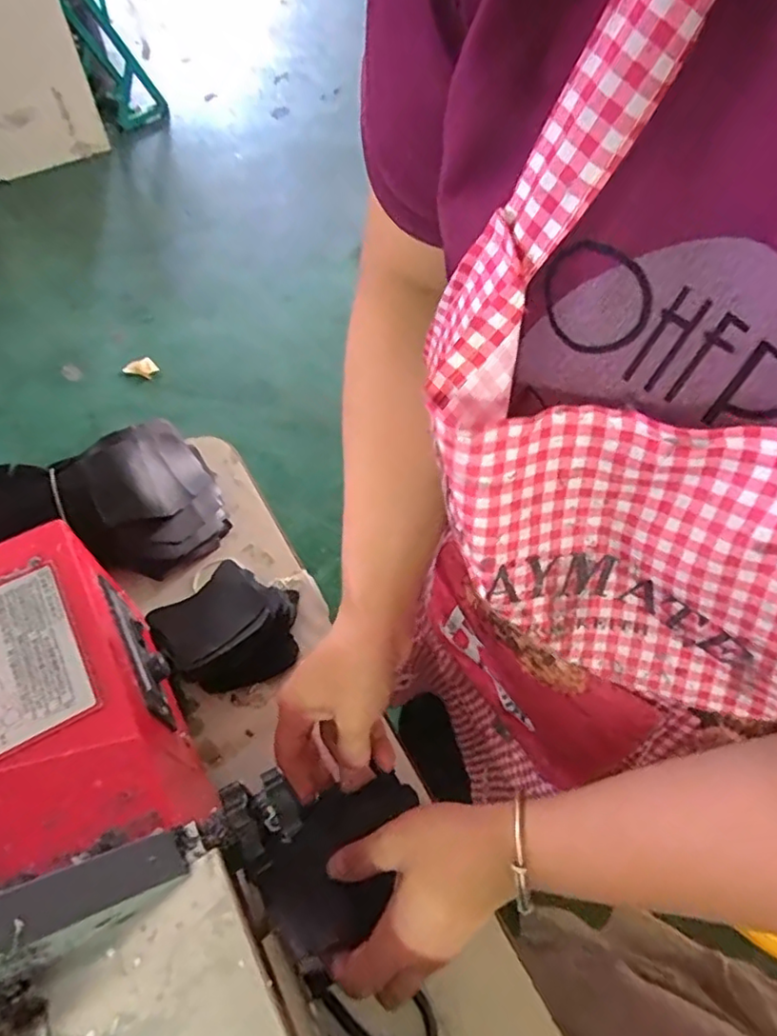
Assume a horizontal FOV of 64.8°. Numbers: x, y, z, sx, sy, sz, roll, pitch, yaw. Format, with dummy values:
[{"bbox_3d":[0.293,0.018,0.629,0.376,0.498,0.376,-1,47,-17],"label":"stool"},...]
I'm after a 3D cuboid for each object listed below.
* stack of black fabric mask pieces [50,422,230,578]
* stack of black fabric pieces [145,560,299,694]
[{"bbox_3d":[-0.223,-0.017,0.582,0.119,0.104,0.108,-36,66,-18],"label":"stack of black fabric mask pieces"},{"bbox_3d":[-0.134,0.097,0.543,0.115,0.043,0.109,-38,67,-20],"label":"stack of black fabric pieces"}]

